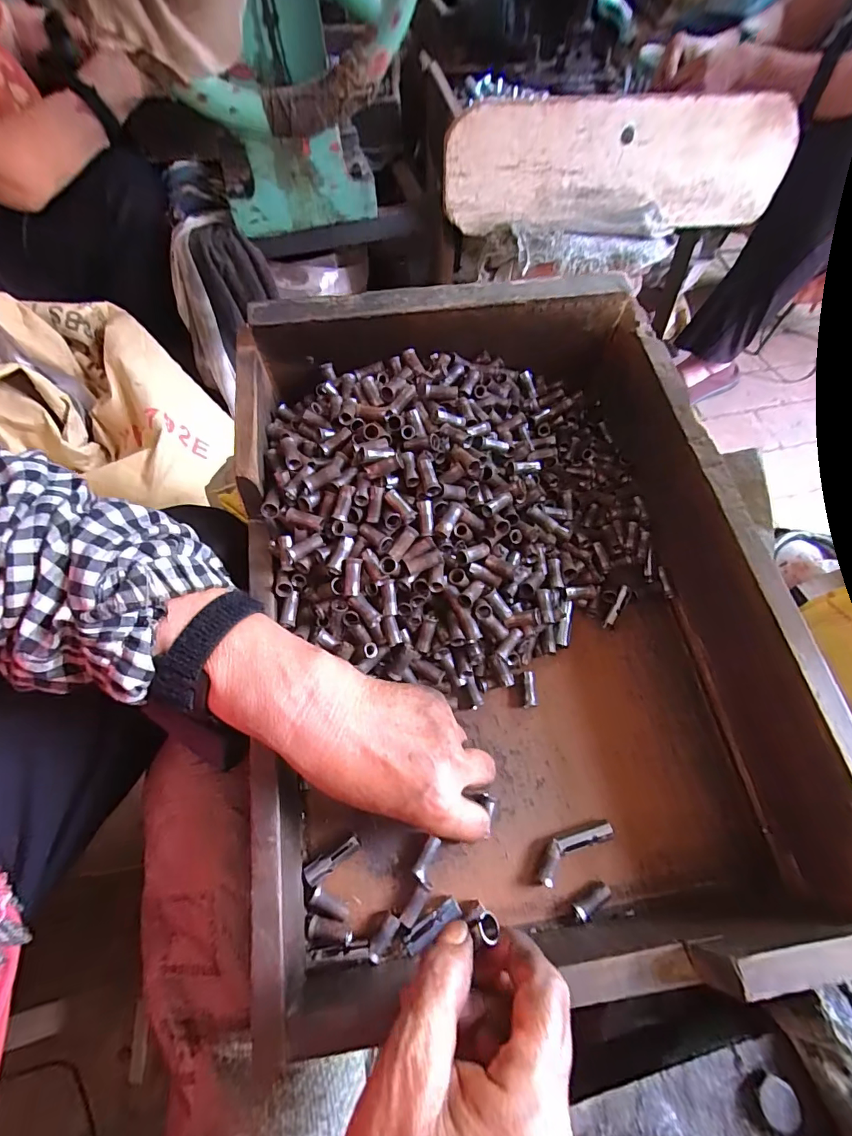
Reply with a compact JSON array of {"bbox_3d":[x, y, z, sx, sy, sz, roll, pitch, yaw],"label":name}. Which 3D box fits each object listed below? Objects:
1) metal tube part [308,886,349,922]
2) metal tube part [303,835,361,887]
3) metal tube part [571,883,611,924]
[{"bbox_3d":[-0.060,0.207,0.282,0.025,0.009,0.011,24,65,12],"label":"metal tube part"},{"bbox_3d":[-0.059,0.185,0.293,0.038,0.010,0.012,-33,67,-16],"label":"metal tube part"},{"bbox_3d":[0.103,0.207,0.285,0.027,0.009,0.011,-27,66,-14],"label":"metal tube part"}]

